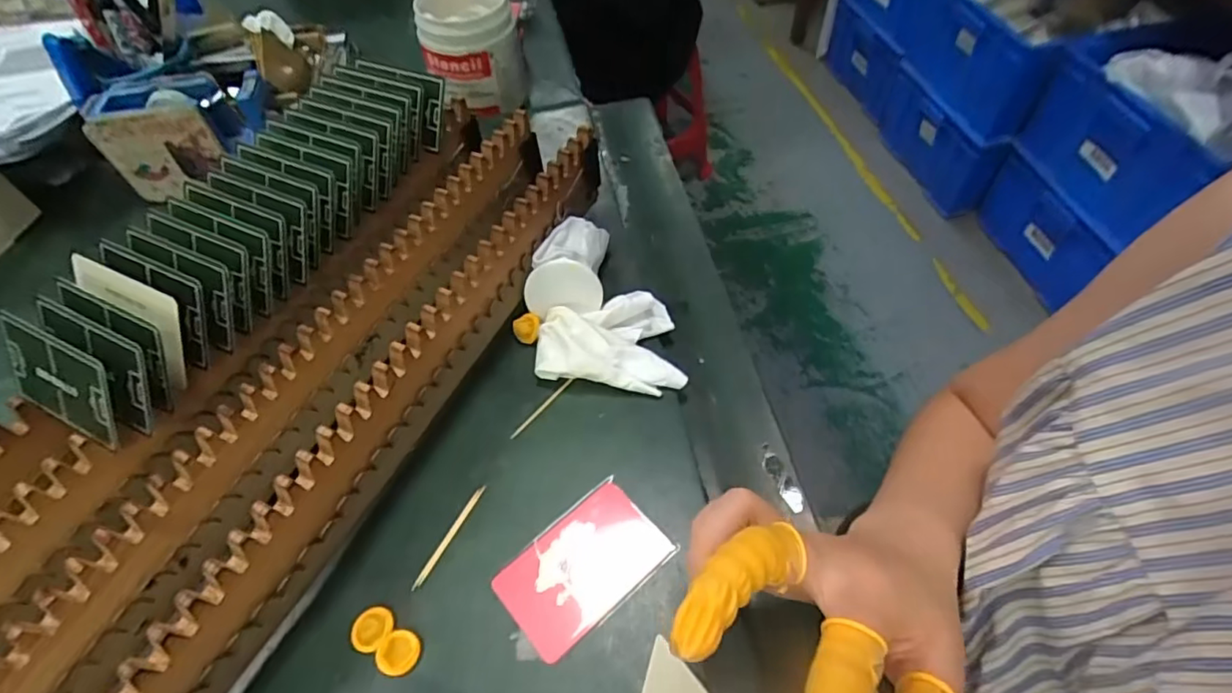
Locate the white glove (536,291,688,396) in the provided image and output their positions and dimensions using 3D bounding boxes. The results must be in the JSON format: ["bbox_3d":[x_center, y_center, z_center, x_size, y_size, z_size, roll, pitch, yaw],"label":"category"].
[{"bbox_3d":[-0.002,-0.008,0.391,0.093,0.035,0.074,3,54,6],"label":"white glove"}]

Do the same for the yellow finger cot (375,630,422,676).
[{"bbox_3d":[-0.109,0.154,0.293,0.020,0.004,0.020,-2,53,2],"label":"yellow finger cot"}]

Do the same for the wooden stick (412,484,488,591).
[{"bbox_3d":[-0.093,0.105,0.327,0.005,0.004,0.064,20,57,18],"label":"wooden stick"}]

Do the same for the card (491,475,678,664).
[{"bbox_3d":[-0.018,0.118,0.315,0.086,0.004,0.057,-38,63,-19],"label":"card"}]

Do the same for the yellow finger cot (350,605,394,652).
[{"bbox_3d":[-0.126,0.144,0.299,0.019,0.004,0.021,28,60,23],"label":"yellow finger cot"}]

